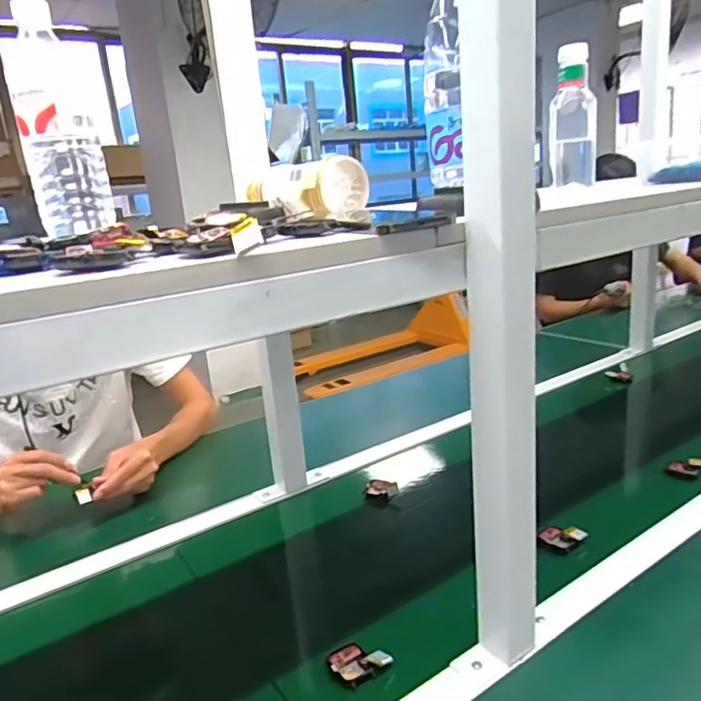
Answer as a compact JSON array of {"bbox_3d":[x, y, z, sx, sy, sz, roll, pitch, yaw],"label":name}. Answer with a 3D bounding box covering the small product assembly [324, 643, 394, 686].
[{"bbox_3d":[0.008,0.305,0.581,0.054,0.017,0.043,-13,18,-24],"label":"small product assembly"}]

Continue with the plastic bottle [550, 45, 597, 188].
[{"bbox_3d":[0.335,-0.351,0.887,0.067,0.190,0.056,1,17,20],"label":"plastic bottle"}]

